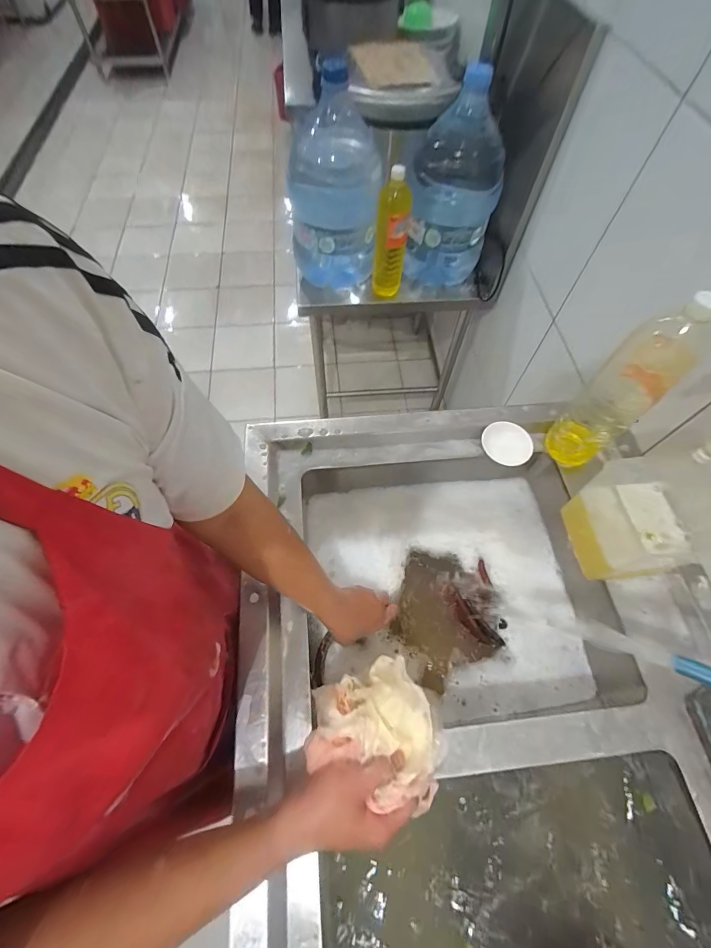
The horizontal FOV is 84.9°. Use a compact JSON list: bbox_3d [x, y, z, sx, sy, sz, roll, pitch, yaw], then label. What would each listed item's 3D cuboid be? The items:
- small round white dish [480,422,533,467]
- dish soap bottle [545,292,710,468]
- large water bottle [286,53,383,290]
[{"bbox_3d":[0.272,-0.055,0.700,0.083,0.023,0.091,1,63,-1],"label":"small round white dish"},{"bbox_3d":[0.394,-0.122,0.575,0.074,0.311,0.085,-41,70,-20],"label":"dish soap bottle"},{"bbox_3d":[-0.054,-0.732,1.005,0.221,0.421,0.234,1,63,-1],"label":"large water bottle"}]

